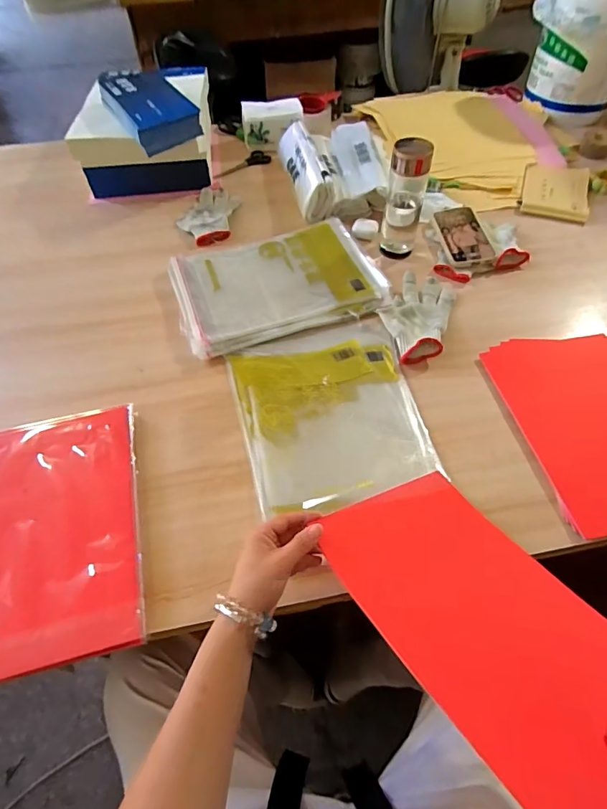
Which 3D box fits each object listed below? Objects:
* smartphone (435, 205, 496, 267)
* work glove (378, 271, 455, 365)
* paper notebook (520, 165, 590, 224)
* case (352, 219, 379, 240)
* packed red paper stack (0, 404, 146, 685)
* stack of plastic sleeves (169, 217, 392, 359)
[{"bbox_3d":[0.304,-0.322,0.817,0.080,0.012,0.175,-9,55,9],"label":"smartphone"},{"bbox_3d":[0.185,-0.147,0.698,0.101,0.032,0.191,17,57,13],"label":"work glove"},{"bbox_3d":[0.541,-0.457,0.919,0.129,0.018,0.199,16,57,12],"label":"paper notebook"},{"bbox_3d":[0.122,-0.347,0.853,0.051,0.025,0.041,5,55,4],"label":"case"},{"bbox_3d":[-0.306,0.143,0.501,0.216,0.017,0.302,-13,56,-8],"label":"packed red paper stack"},{"bbox_3d":[-0.046,-0.222,0.757,0.349,0.023,0.262,-17,57,-11],"label":"stack of plastic sleeves"}]

